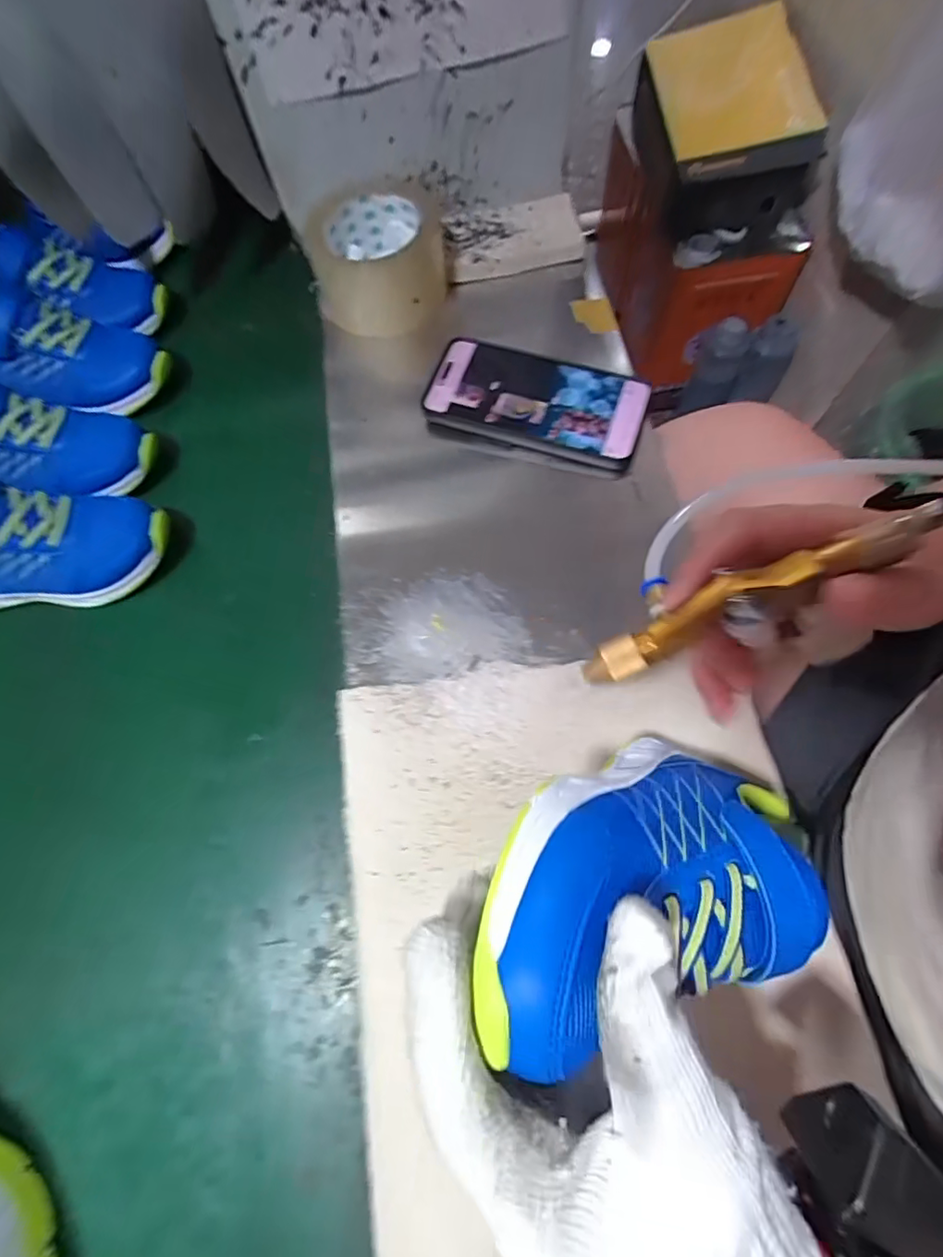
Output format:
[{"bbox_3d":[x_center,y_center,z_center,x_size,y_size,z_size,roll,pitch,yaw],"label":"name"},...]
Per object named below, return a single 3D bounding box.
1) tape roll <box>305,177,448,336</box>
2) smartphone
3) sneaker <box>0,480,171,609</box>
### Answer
[{"bbox_3d":[-0.078,-0.307,0.459,0.111,0.059,0.104,-1,71,4],"label":"tape roll"},{"bbox_3d":[0.047,-0.172,0.417,0.160,0.016,0.075,17,78,9],"label":"smartphone"},{"bbox_3d":[-0.315,-0.060,0.402,0.172,0.098,0.069,-3,68,2],"label":"sneaker"}]

